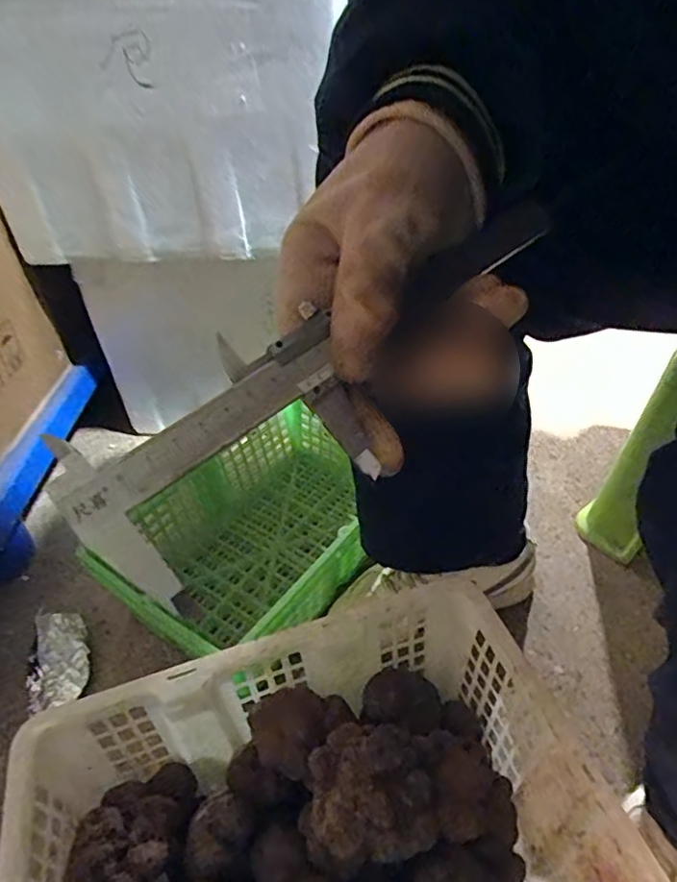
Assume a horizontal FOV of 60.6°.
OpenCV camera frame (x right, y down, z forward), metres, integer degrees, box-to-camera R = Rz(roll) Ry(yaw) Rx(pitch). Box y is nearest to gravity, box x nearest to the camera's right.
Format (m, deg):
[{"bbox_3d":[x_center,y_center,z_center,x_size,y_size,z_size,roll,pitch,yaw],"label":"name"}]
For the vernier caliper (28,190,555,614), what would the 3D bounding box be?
[{"bbox_3d":[0.011,-0.030,0.221,0.230,0.017,0.062,-36,83,-25],"label":"vernier caliper"}]

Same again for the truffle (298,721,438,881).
[{"bbox_3d":[0.016,0.248,0.405,0.088,0.066,0.074,-9,41,-5],"label":"truffle"}]

